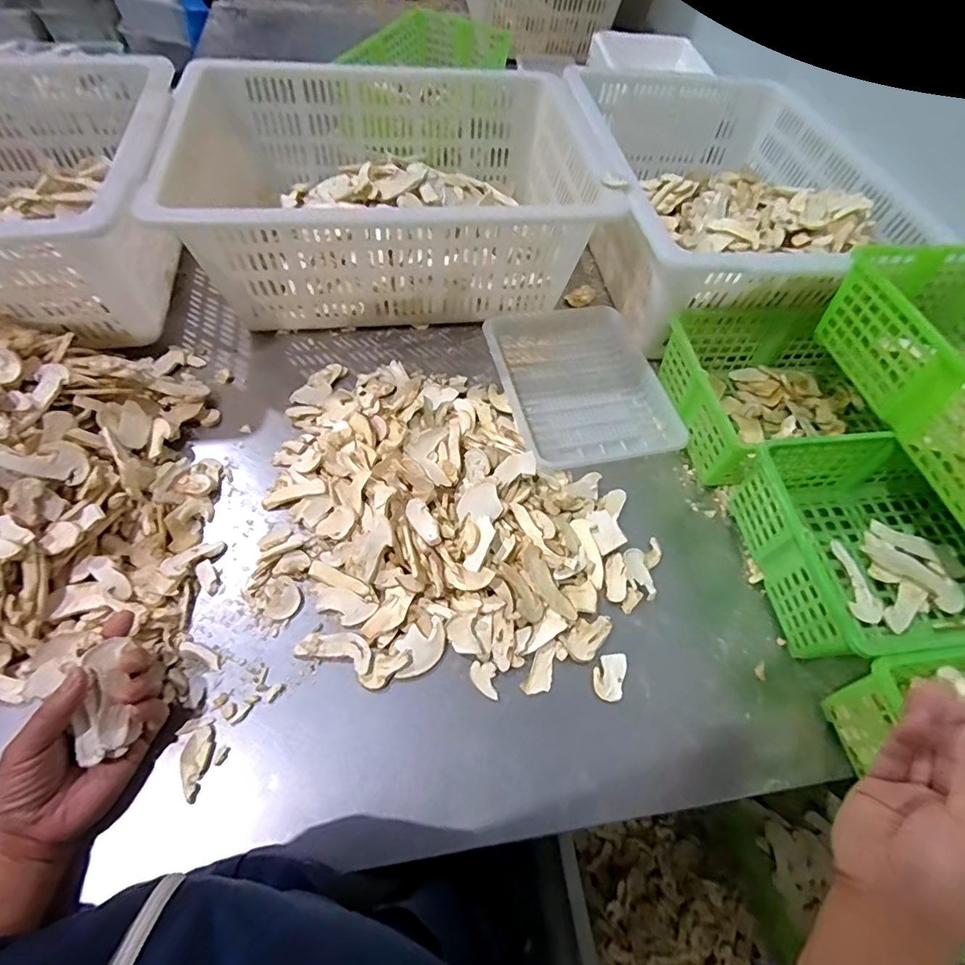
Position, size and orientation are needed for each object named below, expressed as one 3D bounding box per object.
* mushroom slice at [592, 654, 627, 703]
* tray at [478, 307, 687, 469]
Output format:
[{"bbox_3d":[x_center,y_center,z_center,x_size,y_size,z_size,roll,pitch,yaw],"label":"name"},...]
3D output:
[{"bbox_3d":[0.119,0.183,0.465,0.029,0.005,0.043,14,60,5],"label":"mushroom slice"},{"bbox_3d":[0.127,-0.136,0.654,0.200,0.034,0.255,-12,61,-10],"label":"tray"}]

